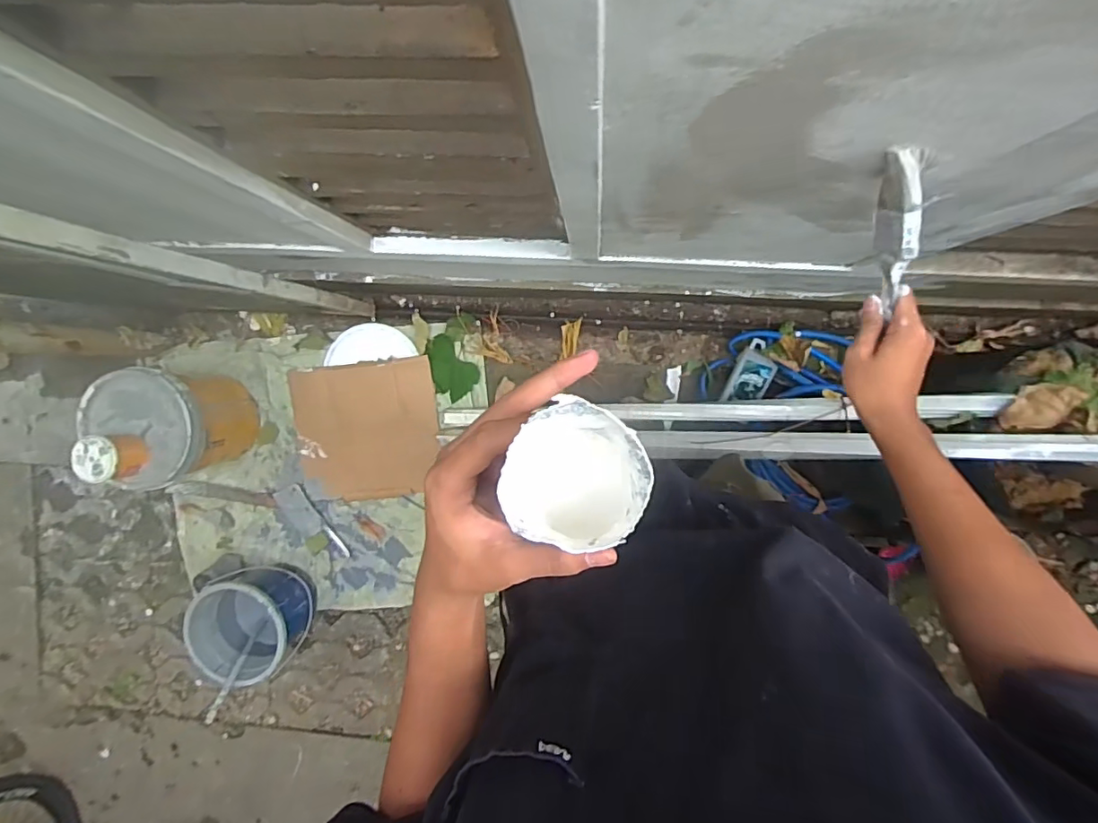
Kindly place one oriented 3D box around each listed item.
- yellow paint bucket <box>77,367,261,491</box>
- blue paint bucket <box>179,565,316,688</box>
[{"bbox_3d":[-1.023,0.037,1.492,0.278,0.329,0.297,0,95,6],"label":"yellow paint bucket"},{"bbox_3d":[-0.815,0.592,1.524,0.260,0.236,0.276,0,95,6],"label":"blue paint bucket"}]

